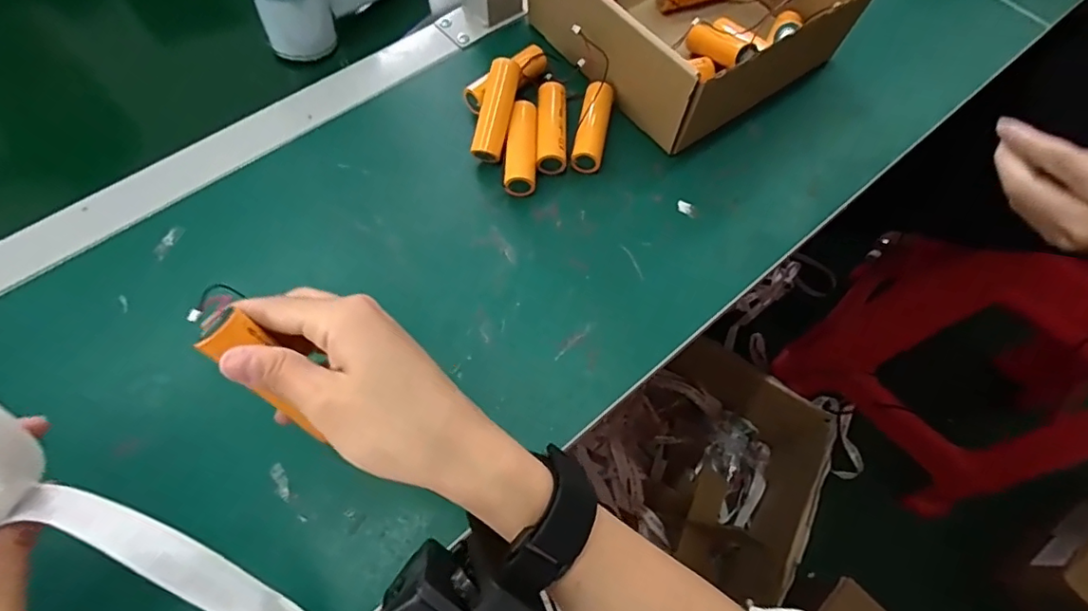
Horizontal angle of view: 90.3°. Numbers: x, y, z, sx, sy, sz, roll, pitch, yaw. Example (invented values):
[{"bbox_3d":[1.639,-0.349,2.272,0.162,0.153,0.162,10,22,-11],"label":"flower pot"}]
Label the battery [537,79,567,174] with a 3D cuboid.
[{"bbox_3d":[0.006,-0.133,0.407,0.021,0.020,0.076,2,65,-2],"label":"battery"}]

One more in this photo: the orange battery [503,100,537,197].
[{"bbox_3d":[-0.016,-0.115,0.397,0.023,0.020,0.076,2,65,-3],"label":"orange battery"}]

